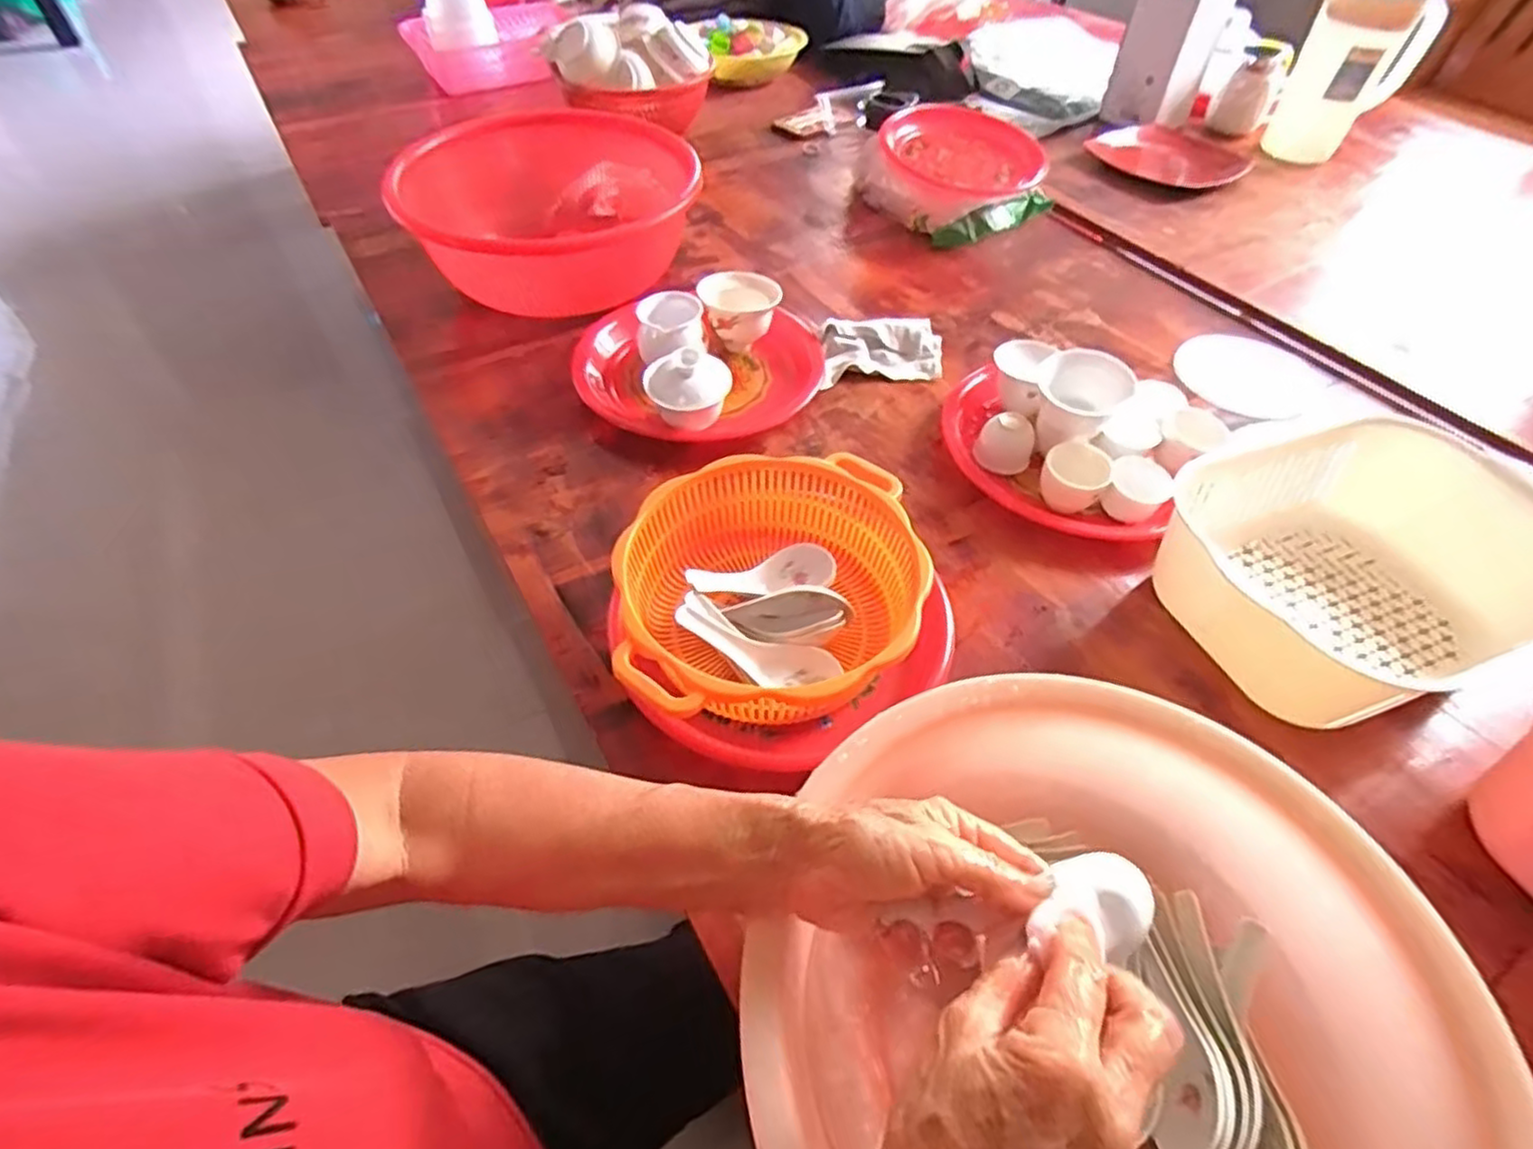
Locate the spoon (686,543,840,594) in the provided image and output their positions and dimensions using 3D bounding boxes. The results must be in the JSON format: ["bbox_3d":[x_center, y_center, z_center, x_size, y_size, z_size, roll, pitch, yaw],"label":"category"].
[{"bbox_3d":[-0.004,0.001,0.568,0.120,0.034,0.037,-7,48,-33],"label":"spoon"}]

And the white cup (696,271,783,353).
[{"bbox_3d":[-0.029,-0.287,0.801,0.086,0.063,0.082,-5,51,-5],"label":"white cup"}]

